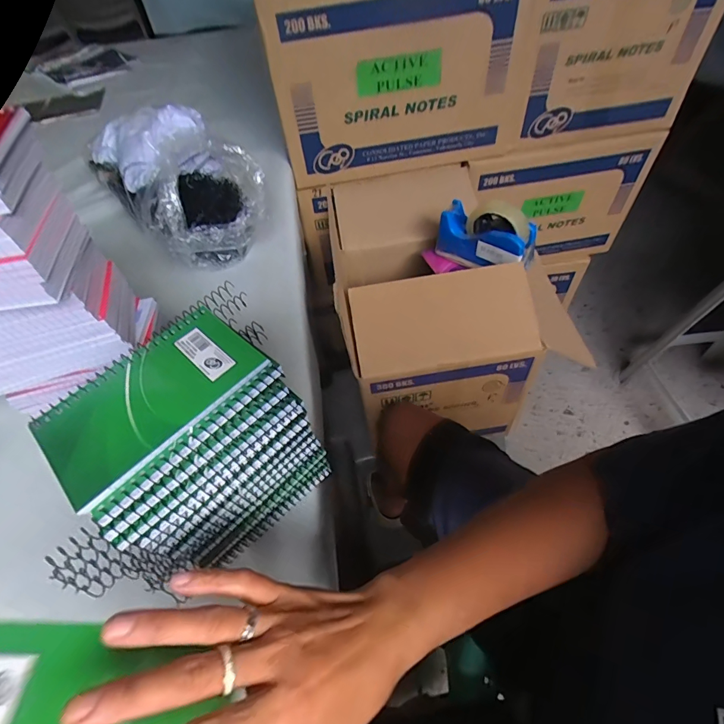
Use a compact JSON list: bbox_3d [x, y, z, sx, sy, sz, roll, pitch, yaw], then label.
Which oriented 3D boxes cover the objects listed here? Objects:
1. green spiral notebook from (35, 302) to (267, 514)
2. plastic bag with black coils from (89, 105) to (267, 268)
[{"bbox_3d":[-0.133,0.017,0.259,0.084,0.005,0.129,36,64,27],"label":"green spiral notebook"},{"bbox_3d":[-0.283,-0.277,0.619,0.149,0.139,0.343,-37,59,-21],"label":"plastic bag with black coils"}]

